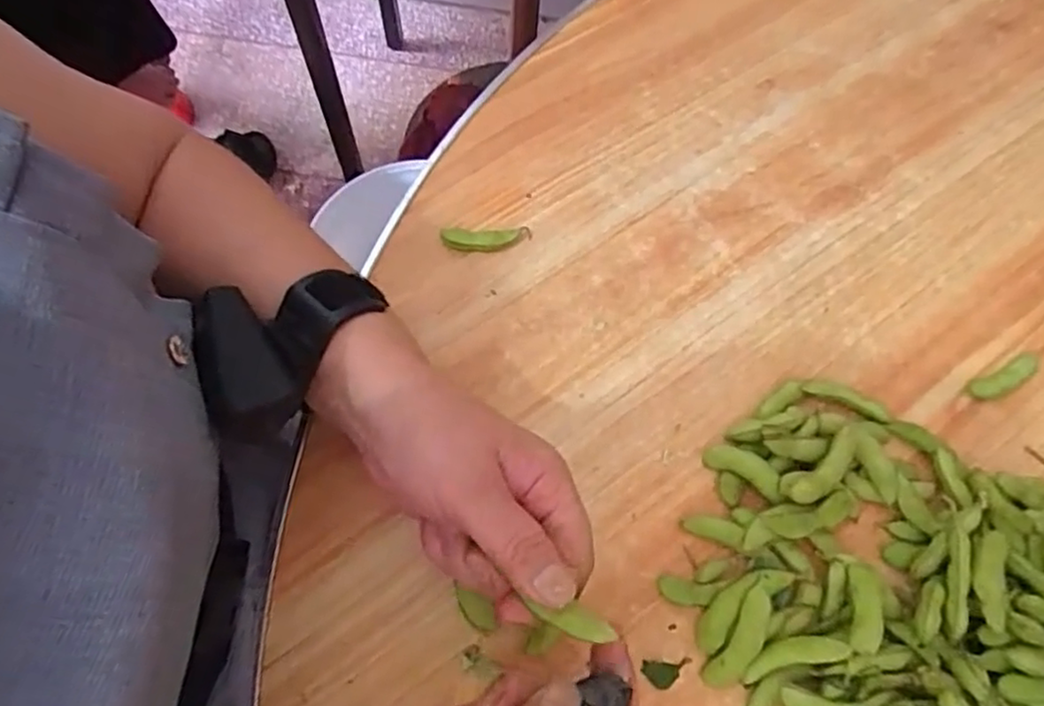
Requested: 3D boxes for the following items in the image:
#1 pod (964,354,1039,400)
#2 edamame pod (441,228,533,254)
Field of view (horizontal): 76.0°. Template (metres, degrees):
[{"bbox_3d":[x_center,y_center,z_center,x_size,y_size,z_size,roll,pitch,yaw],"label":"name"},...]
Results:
[{"bbox_3d":[0.274,0.014,0.377,0.050,0.007,0.015,-25,73,-11],"label":"pod"},{"bbox_3d":[-0.021,-0.067,0.396,0.052,0.008,0.014,-3,71,-4],"label":"edamame pod"}]

